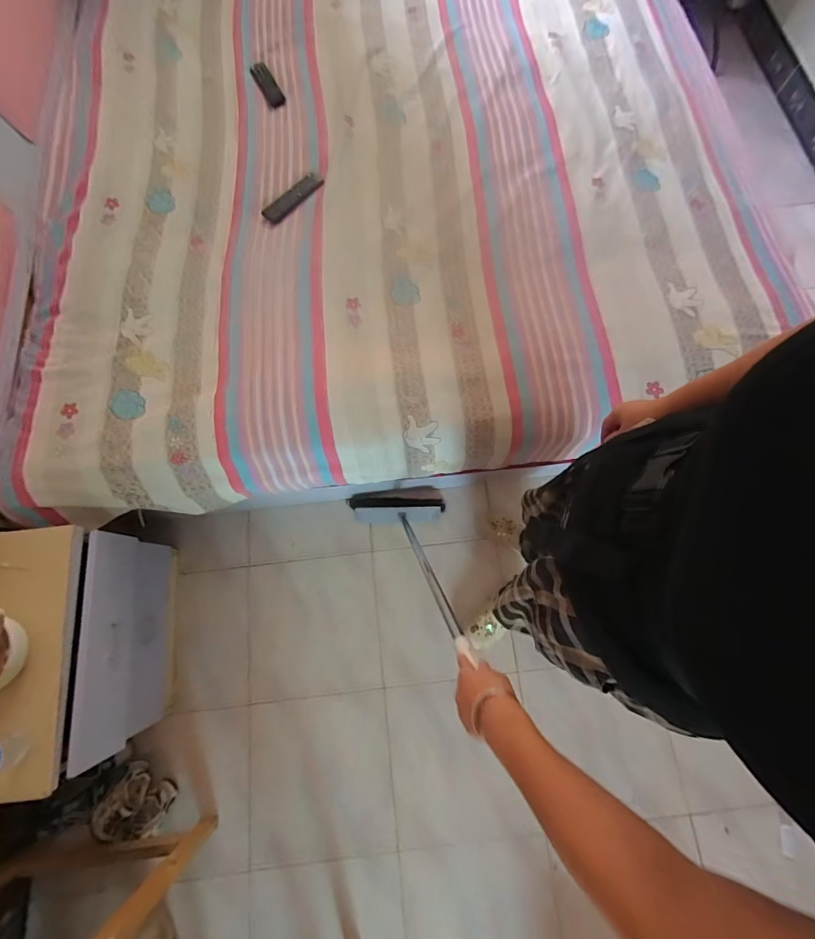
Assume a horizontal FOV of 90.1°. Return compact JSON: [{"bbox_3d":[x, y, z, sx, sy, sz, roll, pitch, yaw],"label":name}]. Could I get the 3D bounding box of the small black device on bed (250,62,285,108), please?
[{"bbox_3d":[-0.414,-1.143,1.205,0.054,0.020,0.196,-25,76,-6],"label":"small black device on bed"}]

